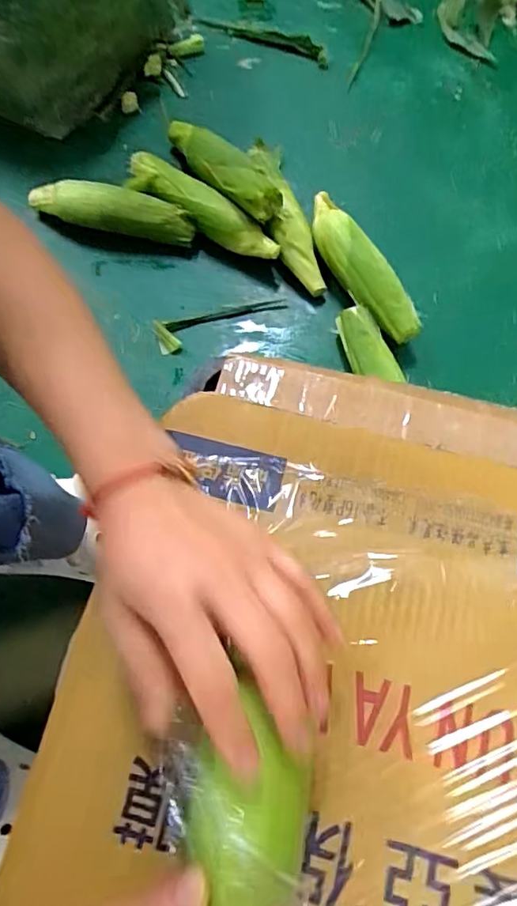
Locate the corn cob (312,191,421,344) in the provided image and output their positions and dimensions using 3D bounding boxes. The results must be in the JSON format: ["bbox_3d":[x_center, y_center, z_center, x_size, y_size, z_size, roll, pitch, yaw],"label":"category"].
[{"bbox_3d":[0.126,-0.235,0.703,0.056,0.062,0.229,-28,72,-7],"label":"corn cob"}]

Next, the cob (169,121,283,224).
[{"bbox_3d":[-0.055,-0.395,0.748,0.052,0.047,0.252,-32,59,-9],"label":"cob"}]

